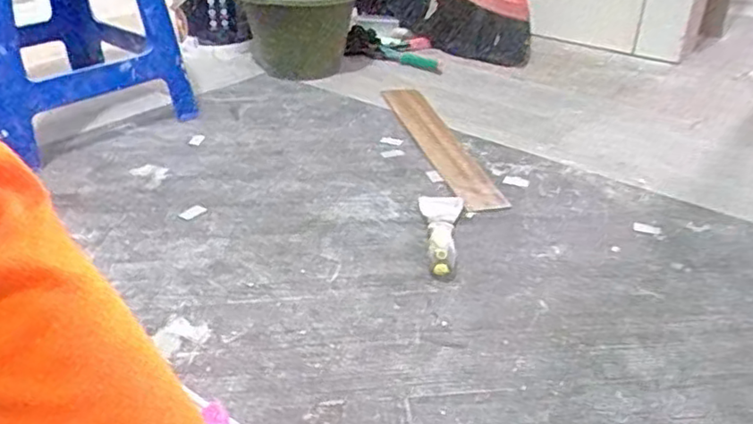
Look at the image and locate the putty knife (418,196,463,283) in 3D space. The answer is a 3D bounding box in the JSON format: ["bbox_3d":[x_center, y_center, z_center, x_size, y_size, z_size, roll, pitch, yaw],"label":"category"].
[{"bbox_3d":[0.077,0.021,0.810,0.054,0.026,0.189,4,31,6],"label":"putty knife"}]

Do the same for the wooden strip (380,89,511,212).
[{"bbox_3d":[0.097,-0.117,1.054,0.074,0.014,0.439,-8,32,-14],"label":"wooden strip"}]

